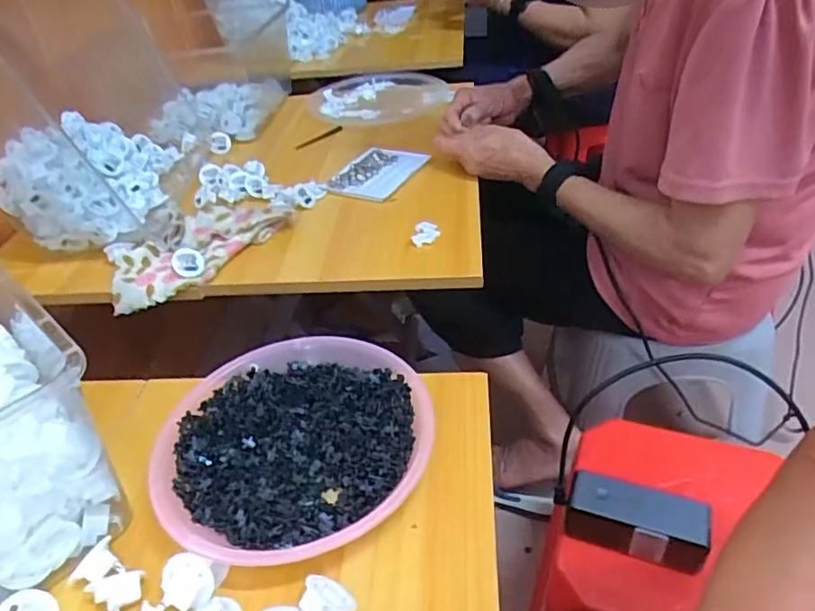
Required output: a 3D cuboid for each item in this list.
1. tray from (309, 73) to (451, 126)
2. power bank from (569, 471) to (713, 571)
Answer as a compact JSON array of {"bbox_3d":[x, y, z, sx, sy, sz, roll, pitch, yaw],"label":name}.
[{"bbox_3d":[-0.049,-0.360,1.000,0.229,0.023,0.193,-12,39,-7],"label":"tray"},{"bbox_3d":[0.231,0.220,0.594,0.128,0.060,0.053,13,42,23],"label":"power bank"}]

